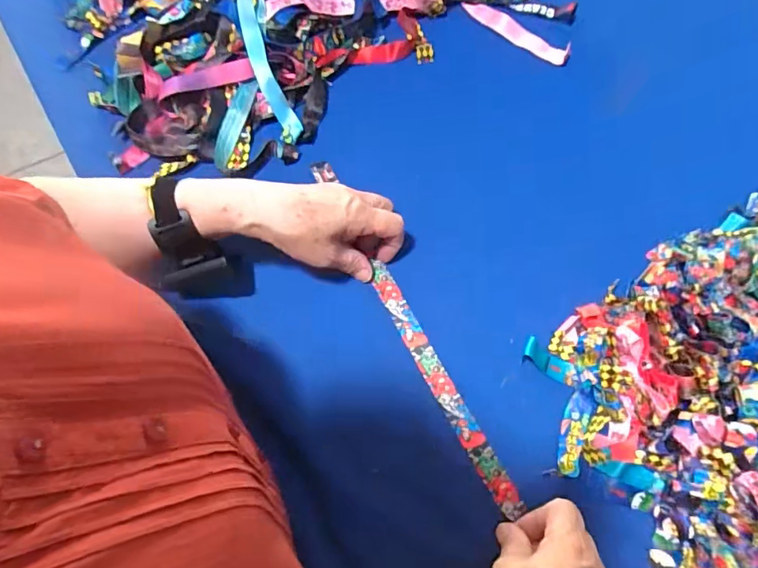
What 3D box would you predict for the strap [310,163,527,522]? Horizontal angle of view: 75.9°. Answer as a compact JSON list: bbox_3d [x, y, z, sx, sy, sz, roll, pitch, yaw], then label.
[{"bbox_3d":[0.024,0.033,0.472,0.022,0.006,0.389,-26,71,-9],"label":"strap"}]

